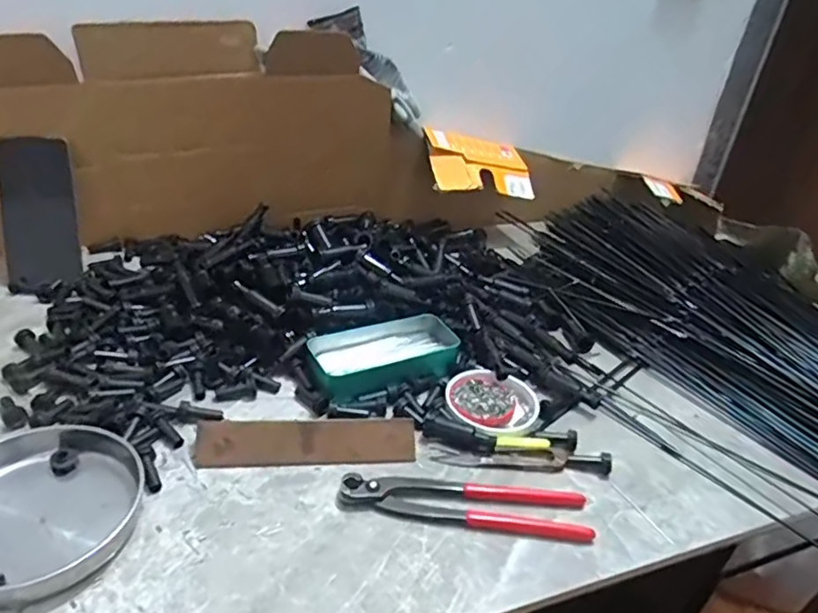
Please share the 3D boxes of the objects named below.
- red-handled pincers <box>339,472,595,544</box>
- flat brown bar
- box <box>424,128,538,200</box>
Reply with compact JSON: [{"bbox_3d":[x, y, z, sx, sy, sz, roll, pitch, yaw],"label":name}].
[{"bbox_3d":[0.045,0.153,0.476,0.192,0.014,0.042,6,31,0],"label":"red-handled pincers"},{"bbox_3d":[-0.085,0.113,0.506,0.179,0.037,0.010,1,-9,-9],"label":"flat brown bar"},{"bbox_3d":[0.101,-0.208,0.866,0.150,0.019,0.110,0,59,-25],"label":"box"}]

